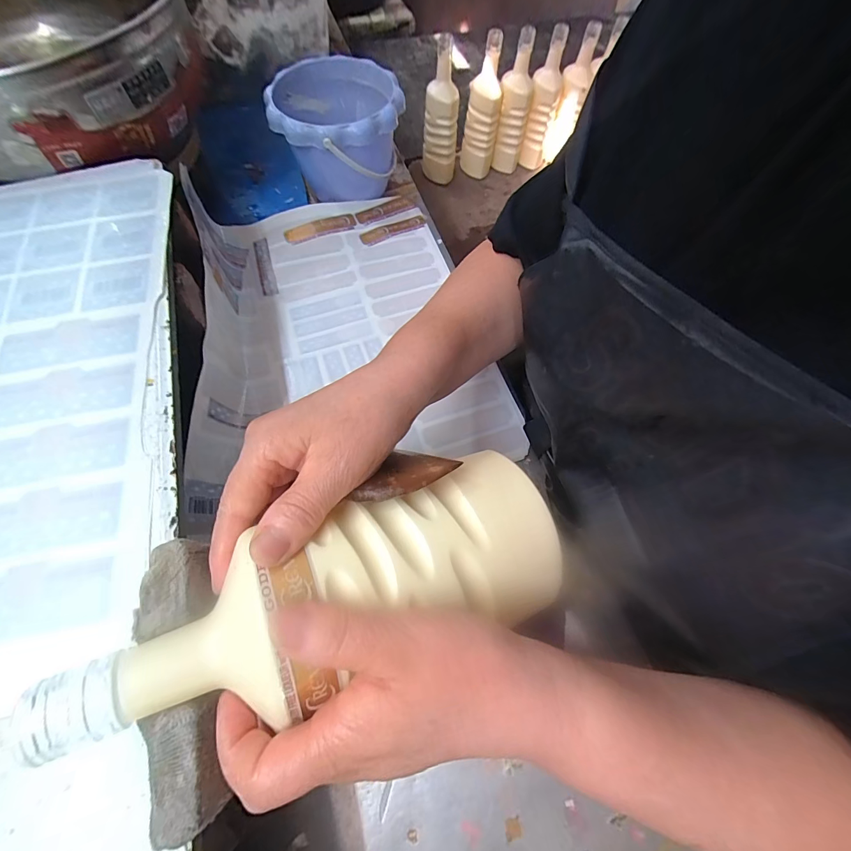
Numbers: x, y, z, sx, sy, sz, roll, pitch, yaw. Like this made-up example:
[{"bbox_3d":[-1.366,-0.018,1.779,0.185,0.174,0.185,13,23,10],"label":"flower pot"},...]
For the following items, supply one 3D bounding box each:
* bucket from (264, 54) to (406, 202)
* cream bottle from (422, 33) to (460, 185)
[{"bbox_3d":[-0.105,-0.360,0.471,0.148,0.114,0.150,1,65,-3],"label":"bucket"},{"bbox_3d":[0.037,-0.692,0.845,0.078,0.244,0.065,4,65,-2],"label":"cream bottle"}]

